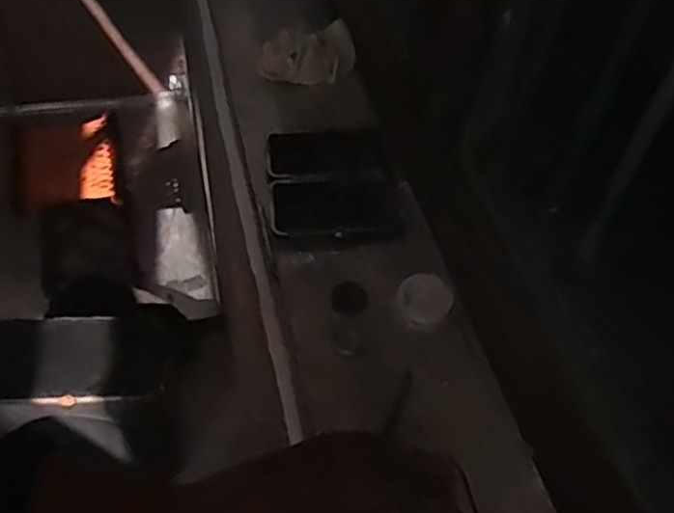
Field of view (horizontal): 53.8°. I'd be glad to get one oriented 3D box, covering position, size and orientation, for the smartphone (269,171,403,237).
[{"bbox_3d":[-0.003,-0.051,0.625,0.117,0.005,0.079,-3,48,-8],"label":"smartphone"}]

